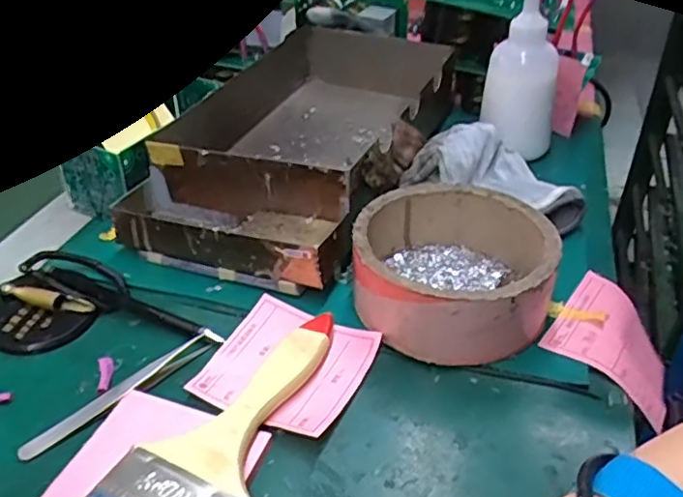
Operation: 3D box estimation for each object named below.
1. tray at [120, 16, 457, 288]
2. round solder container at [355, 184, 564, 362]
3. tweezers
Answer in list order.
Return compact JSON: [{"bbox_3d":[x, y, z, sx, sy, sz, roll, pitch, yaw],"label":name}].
[{"bbox_3d":[-0.028,-0.099,0.530,0.175,0.062,0.328,11,39,17],"label":"tray"},{"bbox_3d":[0.068,0.011,0.392,0.116,0.051,0.119,-1,37,1],"label":"round solder container"},{"bbox_3d":[-0.122,0.079,0.347,0.018,0.005,0.111,30,48,35],"label":"tweezers"}]

